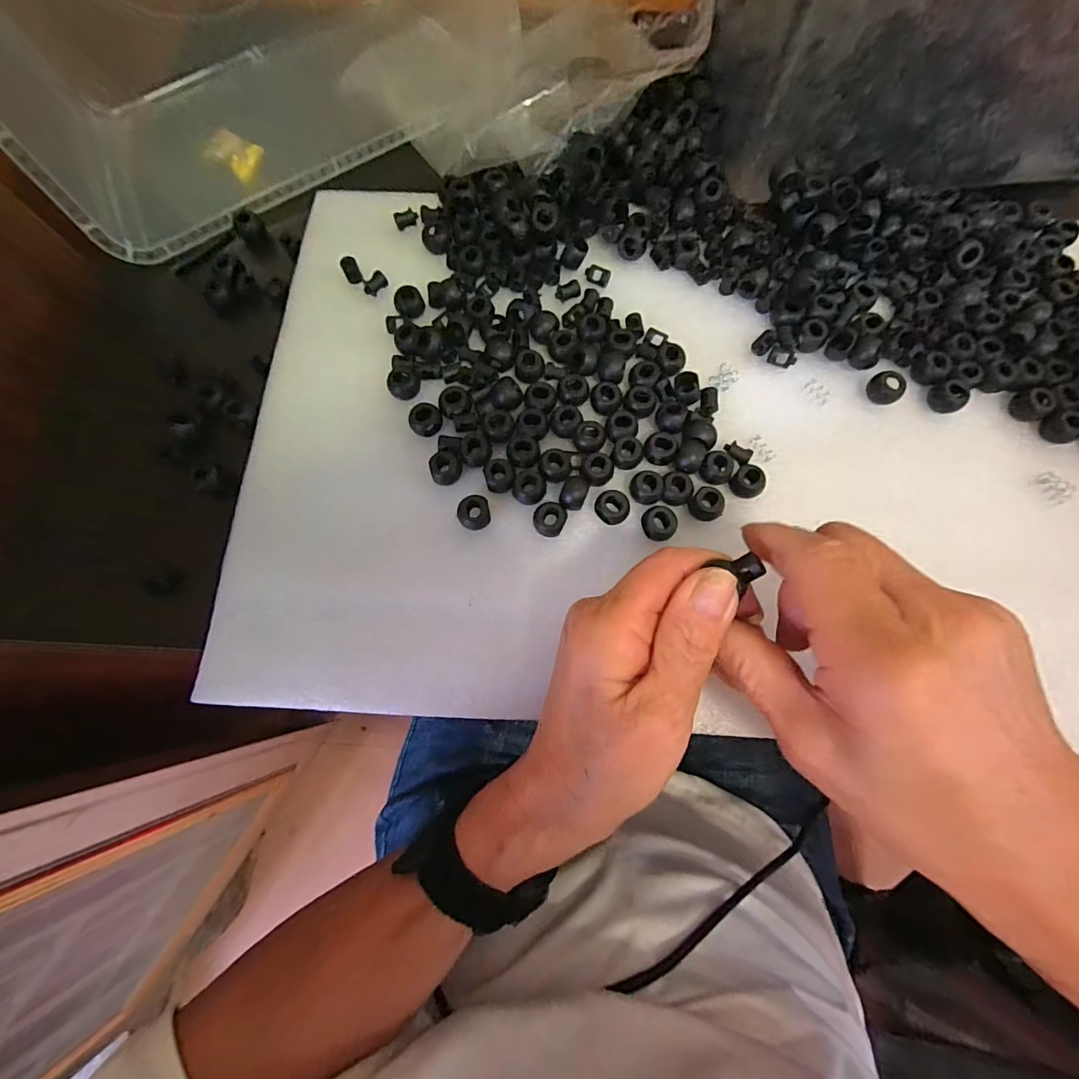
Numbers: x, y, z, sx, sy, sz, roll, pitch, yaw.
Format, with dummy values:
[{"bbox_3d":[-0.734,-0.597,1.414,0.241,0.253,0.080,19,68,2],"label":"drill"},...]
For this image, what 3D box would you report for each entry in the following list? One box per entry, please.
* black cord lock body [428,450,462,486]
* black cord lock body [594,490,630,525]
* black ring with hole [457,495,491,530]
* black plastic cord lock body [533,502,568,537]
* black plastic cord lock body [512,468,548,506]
[{"bbox_3d":[-0.049,-0.038,0.244,0.016,0.009,0.016,0,75,0],"label":"black cord lock body"},{"bbox_3d":[0.037,-0.016,0.239,0.016,0.010,0.017,0,75,0],"label":"black cord lock body"},{"bbox_3d":[-0.034,-0.014,0.240,0.016,0.009,0.016,0,75,0],"label":"black ring with hole"},{"bbox_3d":[0.005,-0.011,0.236,0.015,0.010,0.017,25,76,7],"label":"black plastic cord lock body"},{"bbox_3d":[-0.005,-0.028,0.239,0.016,0.008,0.018,16,76,4],"label":"black plastic cord lock body"}]

